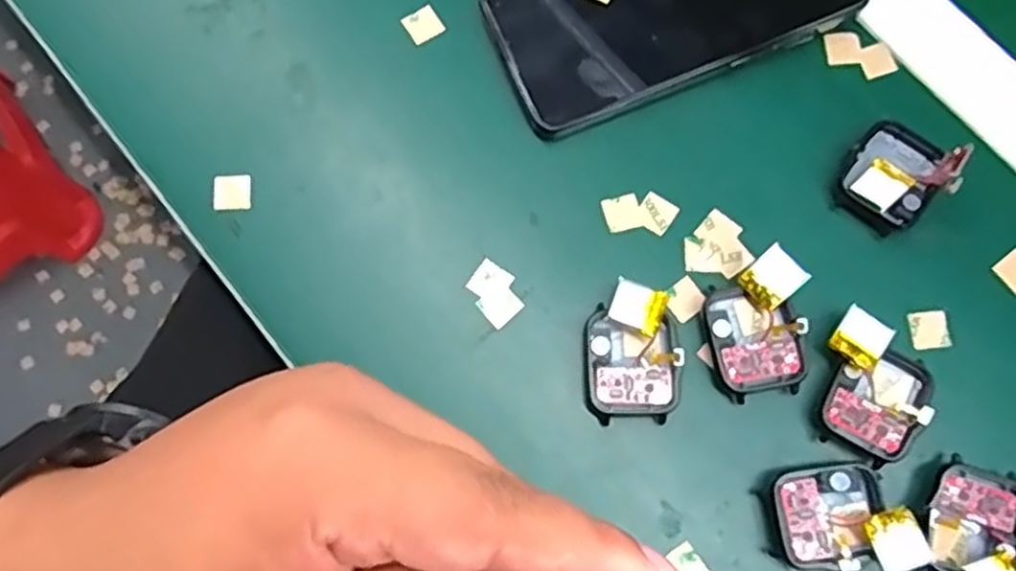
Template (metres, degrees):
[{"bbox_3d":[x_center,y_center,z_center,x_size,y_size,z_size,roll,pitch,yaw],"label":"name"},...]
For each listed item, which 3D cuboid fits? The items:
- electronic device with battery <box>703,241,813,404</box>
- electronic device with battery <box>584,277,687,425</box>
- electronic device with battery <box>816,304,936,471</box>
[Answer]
[{"bbox_3d":[0.102,0.016,0.312,0.039,0.019,0.057,0,77,0],"label":"electronic device with battery"},{"bbox_3d":[0.050,0.027,0.311,0.037,0.016,0.053,2,77,0],"label":"electronic device with battery"},{"bbox_3d":[0.145,0.042,0.307,0.047,0.015,0.049,34,79,7],"label":"electronic device with battery"}]

